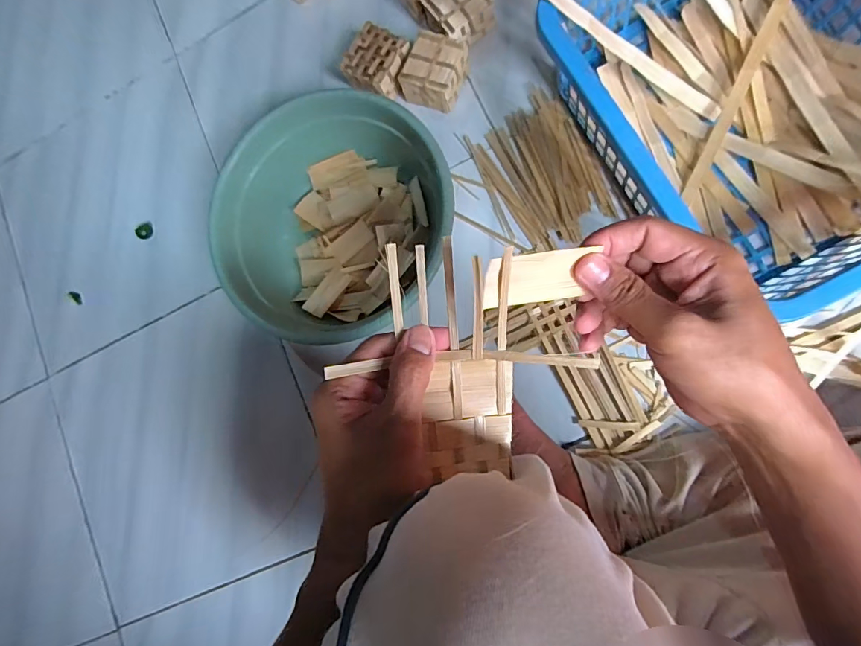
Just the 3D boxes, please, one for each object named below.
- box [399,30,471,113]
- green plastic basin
[{"bbox_3d":[0.006,-0.337,0.593,0.076,0.050,0.081,22,90,12],"label":"box"},{"bbox_3d":[-0.117,-0.129,0.571,0.288,0.131,0.260,-7,84,11],"label":"green plastic basin"}]

